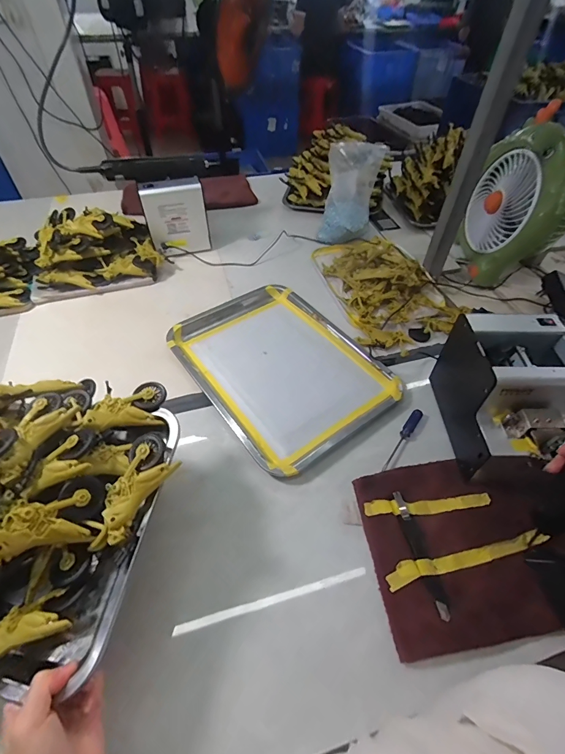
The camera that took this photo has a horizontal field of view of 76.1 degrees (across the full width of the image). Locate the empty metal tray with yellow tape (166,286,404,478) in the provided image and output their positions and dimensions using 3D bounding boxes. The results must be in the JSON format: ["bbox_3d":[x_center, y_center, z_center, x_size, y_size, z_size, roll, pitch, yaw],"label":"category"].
[{"bbox_3d":[-0.012,-0.029,0.606,0.260,0.020,0.360,-30,57,-23],"label":"empty metal tray with yellow tape"}]

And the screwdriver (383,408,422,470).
[{"bbox_3d":[0.171,0.088,0.514,0.016,0.014,0.114,31,56,22],"label":"screwdriver"}]

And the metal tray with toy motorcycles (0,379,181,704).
[{"bbox_3d":[-0.284,0.111,0.359,0.319,0.103,0.269,8,51,5],"label":"metal tray with toy motorcycles"}]

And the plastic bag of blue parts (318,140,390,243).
[{"bbox_3d":[0.144,-0.389,0.773,0.106,0.200,0.062,11,51,7],"label":"plastic bag of blue parts"}]

